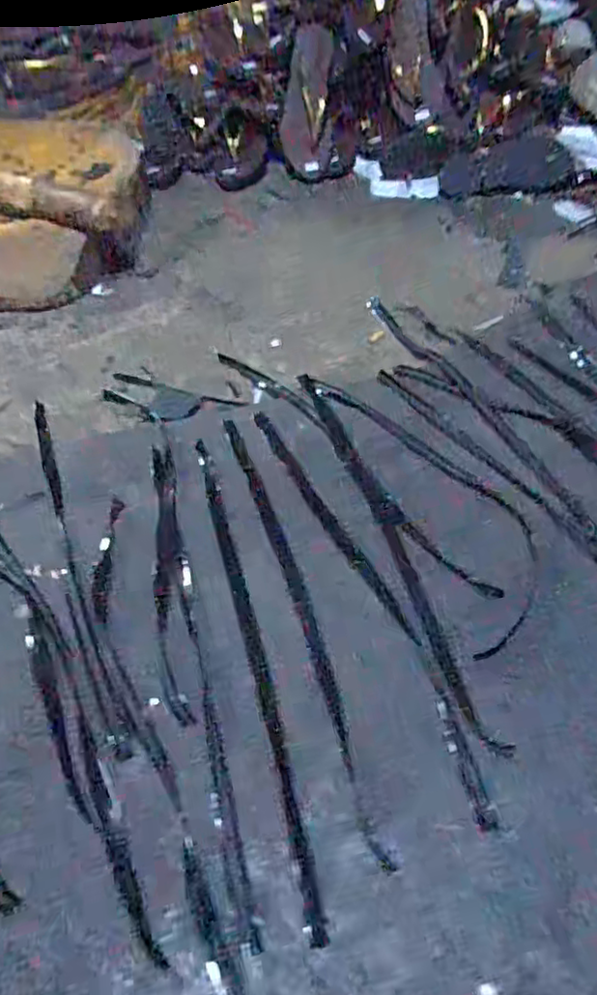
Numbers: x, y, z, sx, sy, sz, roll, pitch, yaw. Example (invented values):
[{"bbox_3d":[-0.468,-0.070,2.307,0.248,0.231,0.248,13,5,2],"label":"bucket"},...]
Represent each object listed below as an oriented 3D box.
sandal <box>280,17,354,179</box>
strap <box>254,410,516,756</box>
[{"bbox_3d":[0.029,-0.711,1.179,0.126,0.245,0.045,-8,22,-10],"label":"sandal"},{"bbox_3d":[0.059,0.057,0.652,0.022,0.015,0.452,-21,52,-20],"label":"strap"}]

